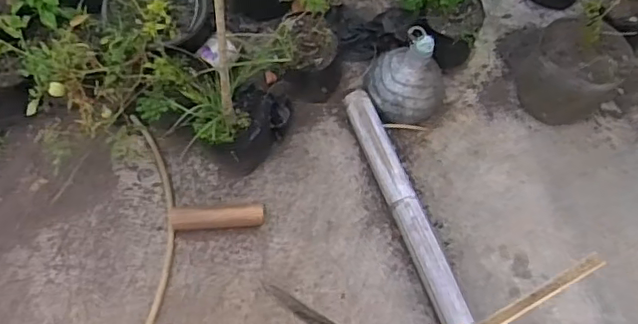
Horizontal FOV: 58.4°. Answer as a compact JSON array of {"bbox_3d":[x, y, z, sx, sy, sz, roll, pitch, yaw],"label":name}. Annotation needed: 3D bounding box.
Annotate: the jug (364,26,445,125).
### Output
[{"bbox_3d":[0.258,-0.246,1.660,0.216,0.220,0.206,1,63,-1],"label":"jug"}]

